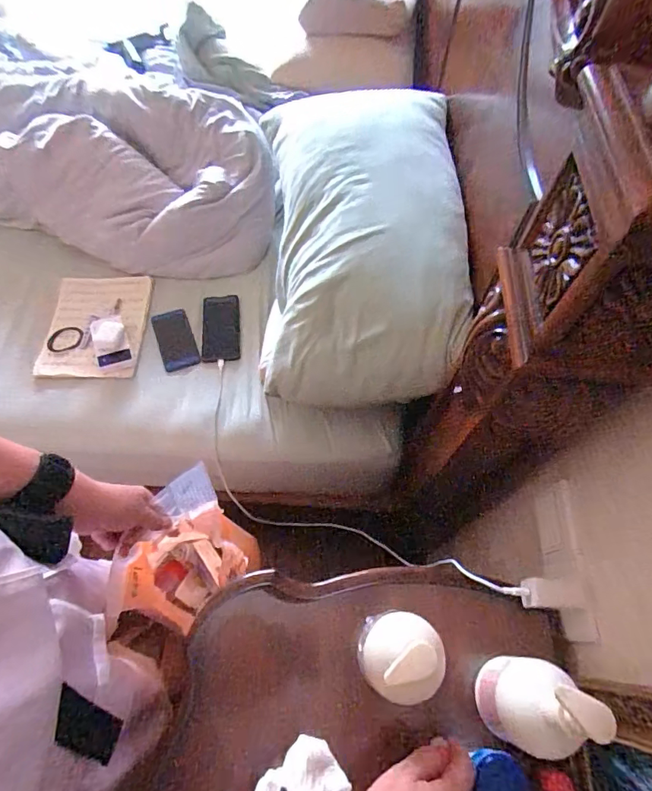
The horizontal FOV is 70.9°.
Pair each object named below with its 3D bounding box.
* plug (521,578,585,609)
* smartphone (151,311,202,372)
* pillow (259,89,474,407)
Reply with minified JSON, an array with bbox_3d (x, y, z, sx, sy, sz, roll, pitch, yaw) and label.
[{"bbox_3d":[0.246,0.216,0.500,0.057,0.026,0.030,2,63,-2],"label":"plug"},{"bbox_3d":[-0.305,-0.112,0.932,0.071,0.008,0.133,-22,73,-3],"label":"smartphone"},{"bbox_3d":[0.043,-0.294,0.807,0.367,0.130,0.641,-14,70,23],"label":"pillow"}]

